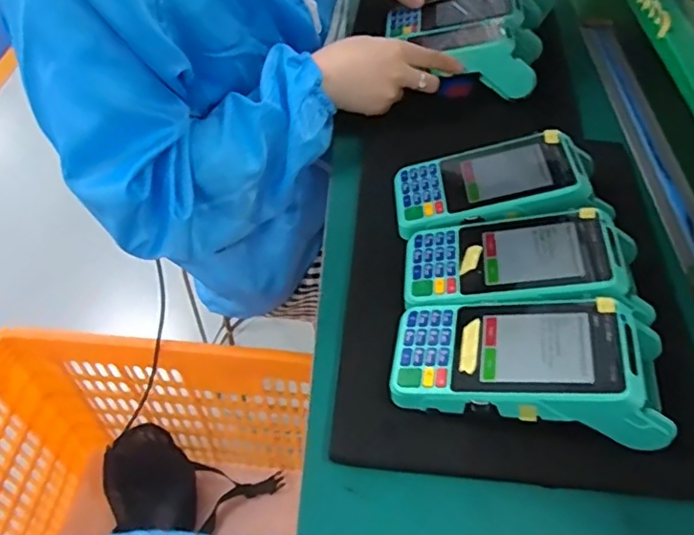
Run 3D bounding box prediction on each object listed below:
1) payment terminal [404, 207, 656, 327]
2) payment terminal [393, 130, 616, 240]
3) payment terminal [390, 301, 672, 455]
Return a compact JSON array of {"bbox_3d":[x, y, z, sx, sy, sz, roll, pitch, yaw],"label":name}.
[{"bbox_3d":[0.127,0.005,0.440,0.165,0.062,0.089,6,50,6],"label":"payment terminal"},{"bbox_3d":[0.125,-0.064,0.499,0.166,0.063,0.096,3,50,3],"label":"payment terminal"},{"bbox_3d":[0.119,0.063,0.390,0.170,0.062,0.080,11,51,11],"label":"payment terminal"}]

